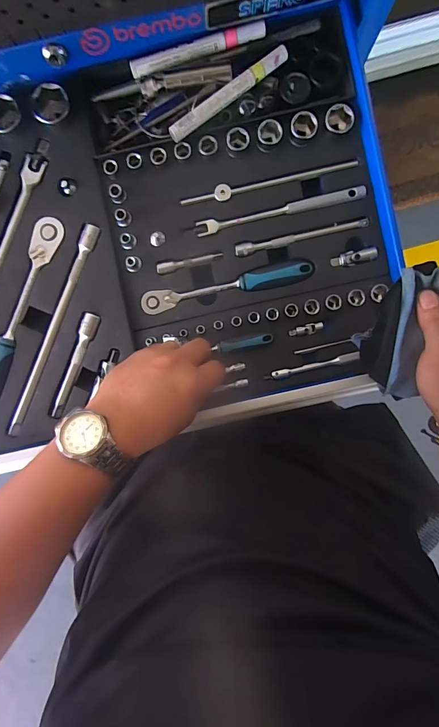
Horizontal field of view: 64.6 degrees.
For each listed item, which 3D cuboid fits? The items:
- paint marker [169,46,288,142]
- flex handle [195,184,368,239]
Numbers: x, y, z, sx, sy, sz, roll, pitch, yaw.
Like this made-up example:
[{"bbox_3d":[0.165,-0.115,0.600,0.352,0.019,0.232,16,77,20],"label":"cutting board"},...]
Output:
[{"bbox_3d":[0.009,-0.276,0.359,0.139,0.017,0.015,-36,93,1],"label":"paint marker"},{"bbox_3d":[0.066,-0.166,0.373,0.181,0.011,0.016,-12,93,0],"label":"flex handle"}]

